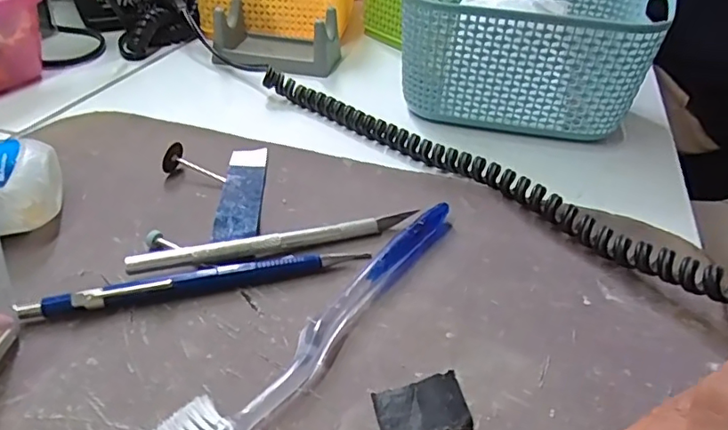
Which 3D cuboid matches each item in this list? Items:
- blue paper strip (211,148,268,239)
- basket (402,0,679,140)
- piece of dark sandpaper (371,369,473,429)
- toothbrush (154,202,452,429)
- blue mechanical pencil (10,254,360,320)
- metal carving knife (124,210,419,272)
[{"bbox_3d":[-0.065,-0.015,0.294,0.021,0.006,0.087,-1,36,-6],"label":"blue paper strip"},{"bbox_3d":[0.110,-0.117,0.389,0.160,0.081,0.119,8,36,6],"label":"basket"},{"bbox_3d":[0.020,0.067,0.194,0.032,0.004,0.024,-5,37,-11],"label":"piece of dark sandpaper"},{"bbox_3d":[-0.013,0.043,0.216,0.019,0.012,0.181,26,41,28],"label":"toothbrush"},{"bbox_3d":[-0.066,0.027,0.233,0.139,0.012,0.009,-10,38,-18],"label":"blue mechanical pencil"},{"bbox_3d":[-0.038,0.012,0.255,0.132,0.009,0.004,-9,6,-22],"label":"metal carving knife"}]

